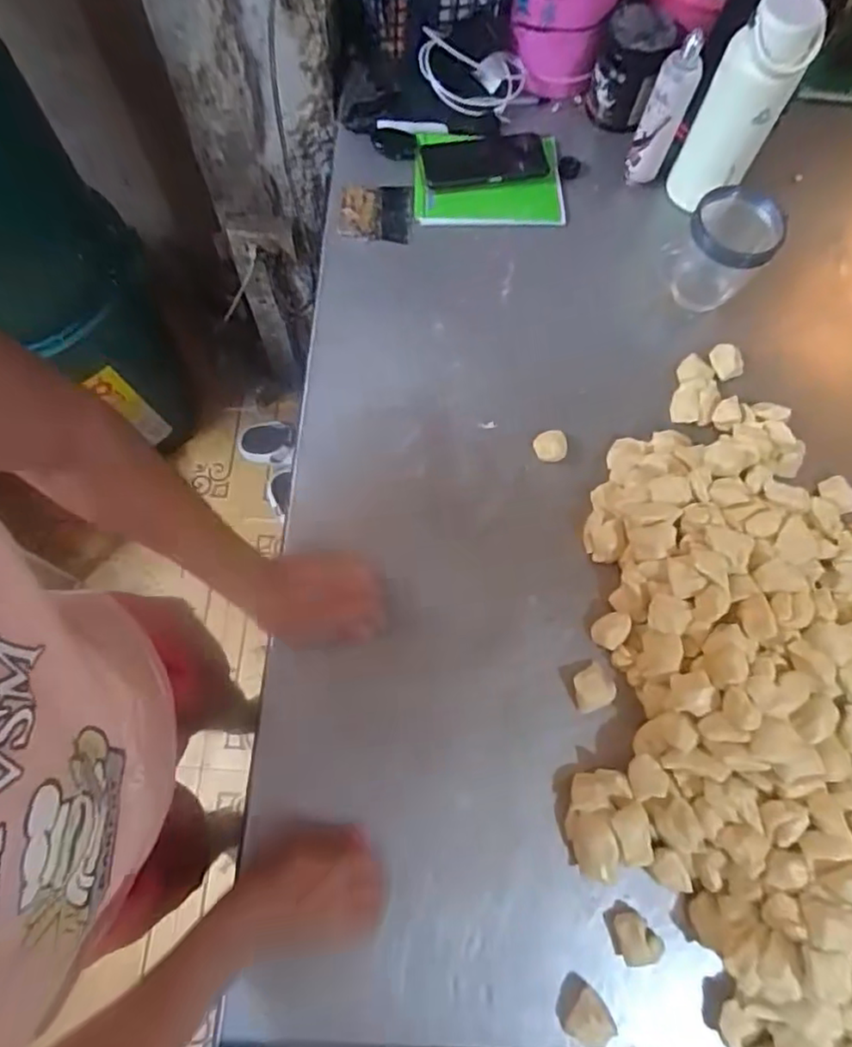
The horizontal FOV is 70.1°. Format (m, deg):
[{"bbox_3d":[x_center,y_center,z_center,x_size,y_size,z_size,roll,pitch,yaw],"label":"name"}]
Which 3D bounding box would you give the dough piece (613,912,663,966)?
[{"bbox_3d":[0.198,0.385,0.567,0.040,0.029,0.041,-11,73,-6],"label":"dough piece"}]

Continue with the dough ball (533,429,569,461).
[{"bbox_3d":[0.149,-0.093,0.723,0.039,0.012,0.037,1,72,-2],"label":"dough ball"}]

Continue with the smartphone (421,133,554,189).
[{"bbox_3d":[0.082,-0.499,0.839,0.169,0.016,0.089,-10,73,-5],"label":"smartphone"}]

